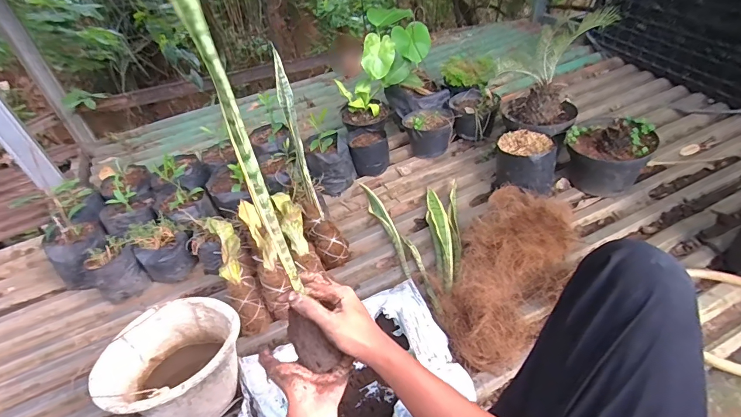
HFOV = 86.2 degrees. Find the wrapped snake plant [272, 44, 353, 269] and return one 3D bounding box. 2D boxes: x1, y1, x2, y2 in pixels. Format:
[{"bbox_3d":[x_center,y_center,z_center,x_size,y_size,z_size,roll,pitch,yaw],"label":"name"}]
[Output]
[{"bbox_3d":[-0.160,-0.110,0.991,0.088,0.541,0.078,-18,12,-12],"label":"wrapped snake plant"}]

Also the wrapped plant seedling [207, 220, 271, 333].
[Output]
[{"bbox_3d":[-0.327,0.143,0.957,0.069,0.093,0.325,-22,70,-16],"label":"wrapped plant seedling"}]

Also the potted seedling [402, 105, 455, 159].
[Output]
[{"bbox_3d":[0.200,-0.269,1.391,0.166,0.142,0.189,0,43,6],"label":"potted seedling"}]

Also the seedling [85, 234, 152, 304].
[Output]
[{"bbox_3d":[-0.664,0.170,1.047,0.093,0.142,0.121,26,51,29],"label":"seedling"}]

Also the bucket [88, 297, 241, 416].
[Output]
[{"bbox_3d":[-0.376,0.317,0.794,0.221,0.197,0.227,-3,43,3],"label":"bucket"}]

